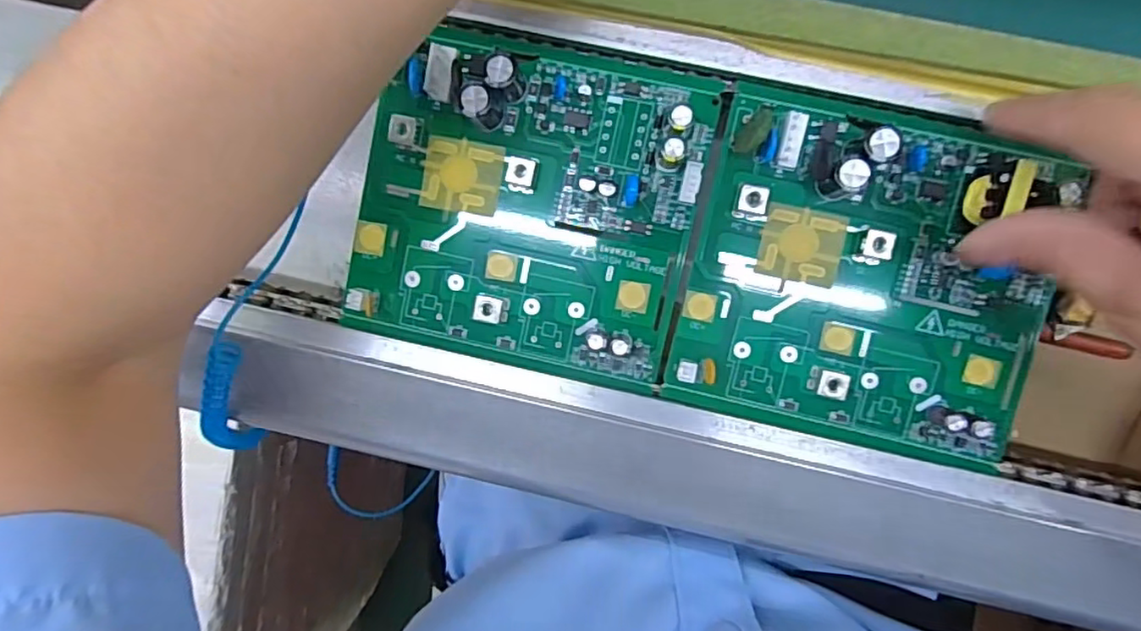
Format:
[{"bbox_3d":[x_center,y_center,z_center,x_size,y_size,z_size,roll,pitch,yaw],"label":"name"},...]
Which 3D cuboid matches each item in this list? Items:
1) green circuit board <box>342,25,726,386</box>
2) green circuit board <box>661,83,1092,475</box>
[{"bbox_3d":[-0.017,-0.043,0.240,0.127,0.014,0.119,12,96,4],"label":"green circuit board"},{"bbox_3d":[0.112,-0.012,0.227,0.128,0.027,0.119,13,99,-1],"label":"green circuit board"}]

